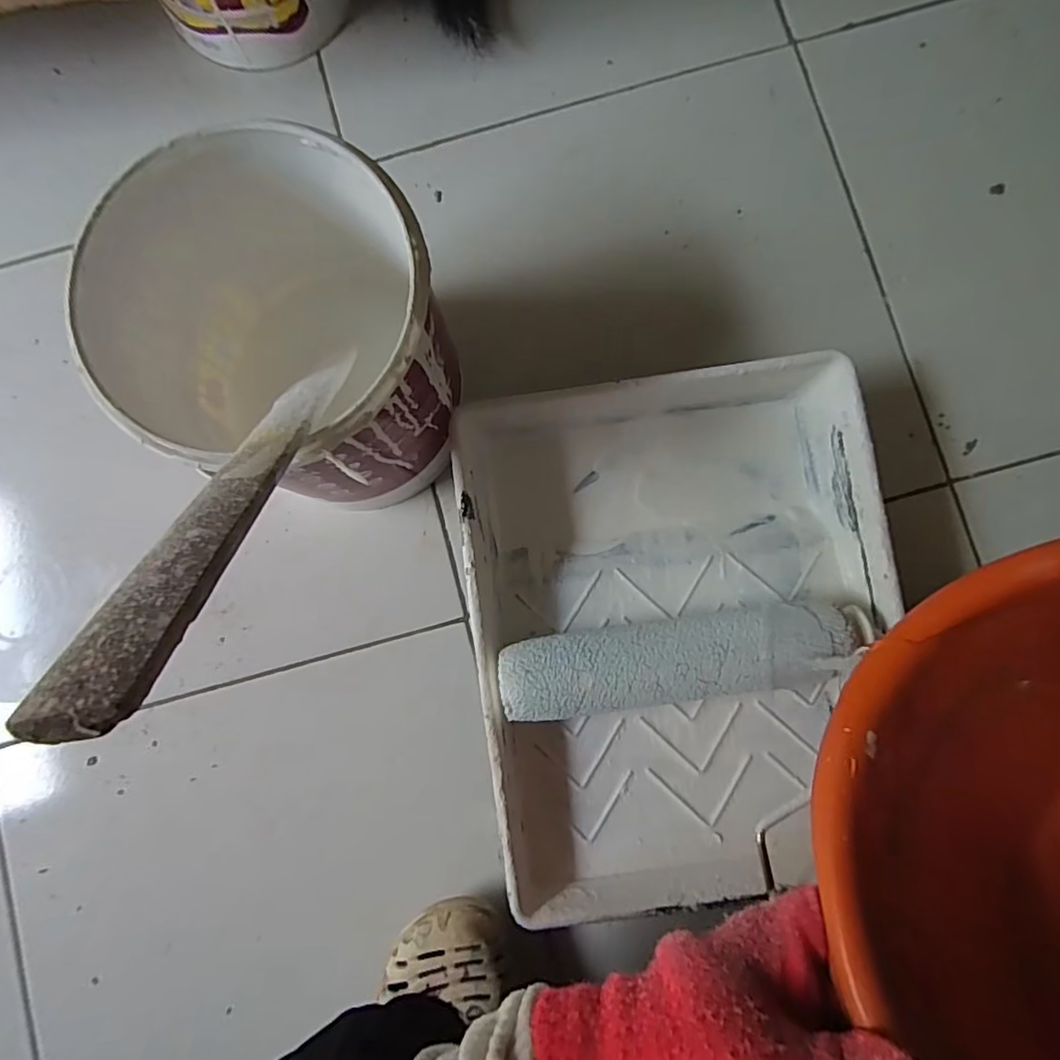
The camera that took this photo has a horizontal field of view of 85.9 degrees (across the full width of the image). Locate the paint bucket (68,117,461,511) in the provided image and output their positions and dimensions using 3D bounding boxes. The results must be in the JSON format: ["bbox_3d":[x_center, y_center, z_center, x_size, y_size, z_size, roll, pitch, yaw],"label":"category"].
[{"bbox_3d":[-0.139,-0.114,0.359,0.176,0.159,0.171,0,85,2],"label":"paint bucket"}]

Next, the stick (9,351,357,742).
[{"bbox_3d":[-0.109,-0.029,0.234,0.023,0.272,0.010,-13,121,1],"label":"stick"}]

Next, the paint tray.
[{"bbox_3d":[0.104,0.068,0.410,0.278,0.075,0.342,-8,85,1],"label":"paint tray"}]

